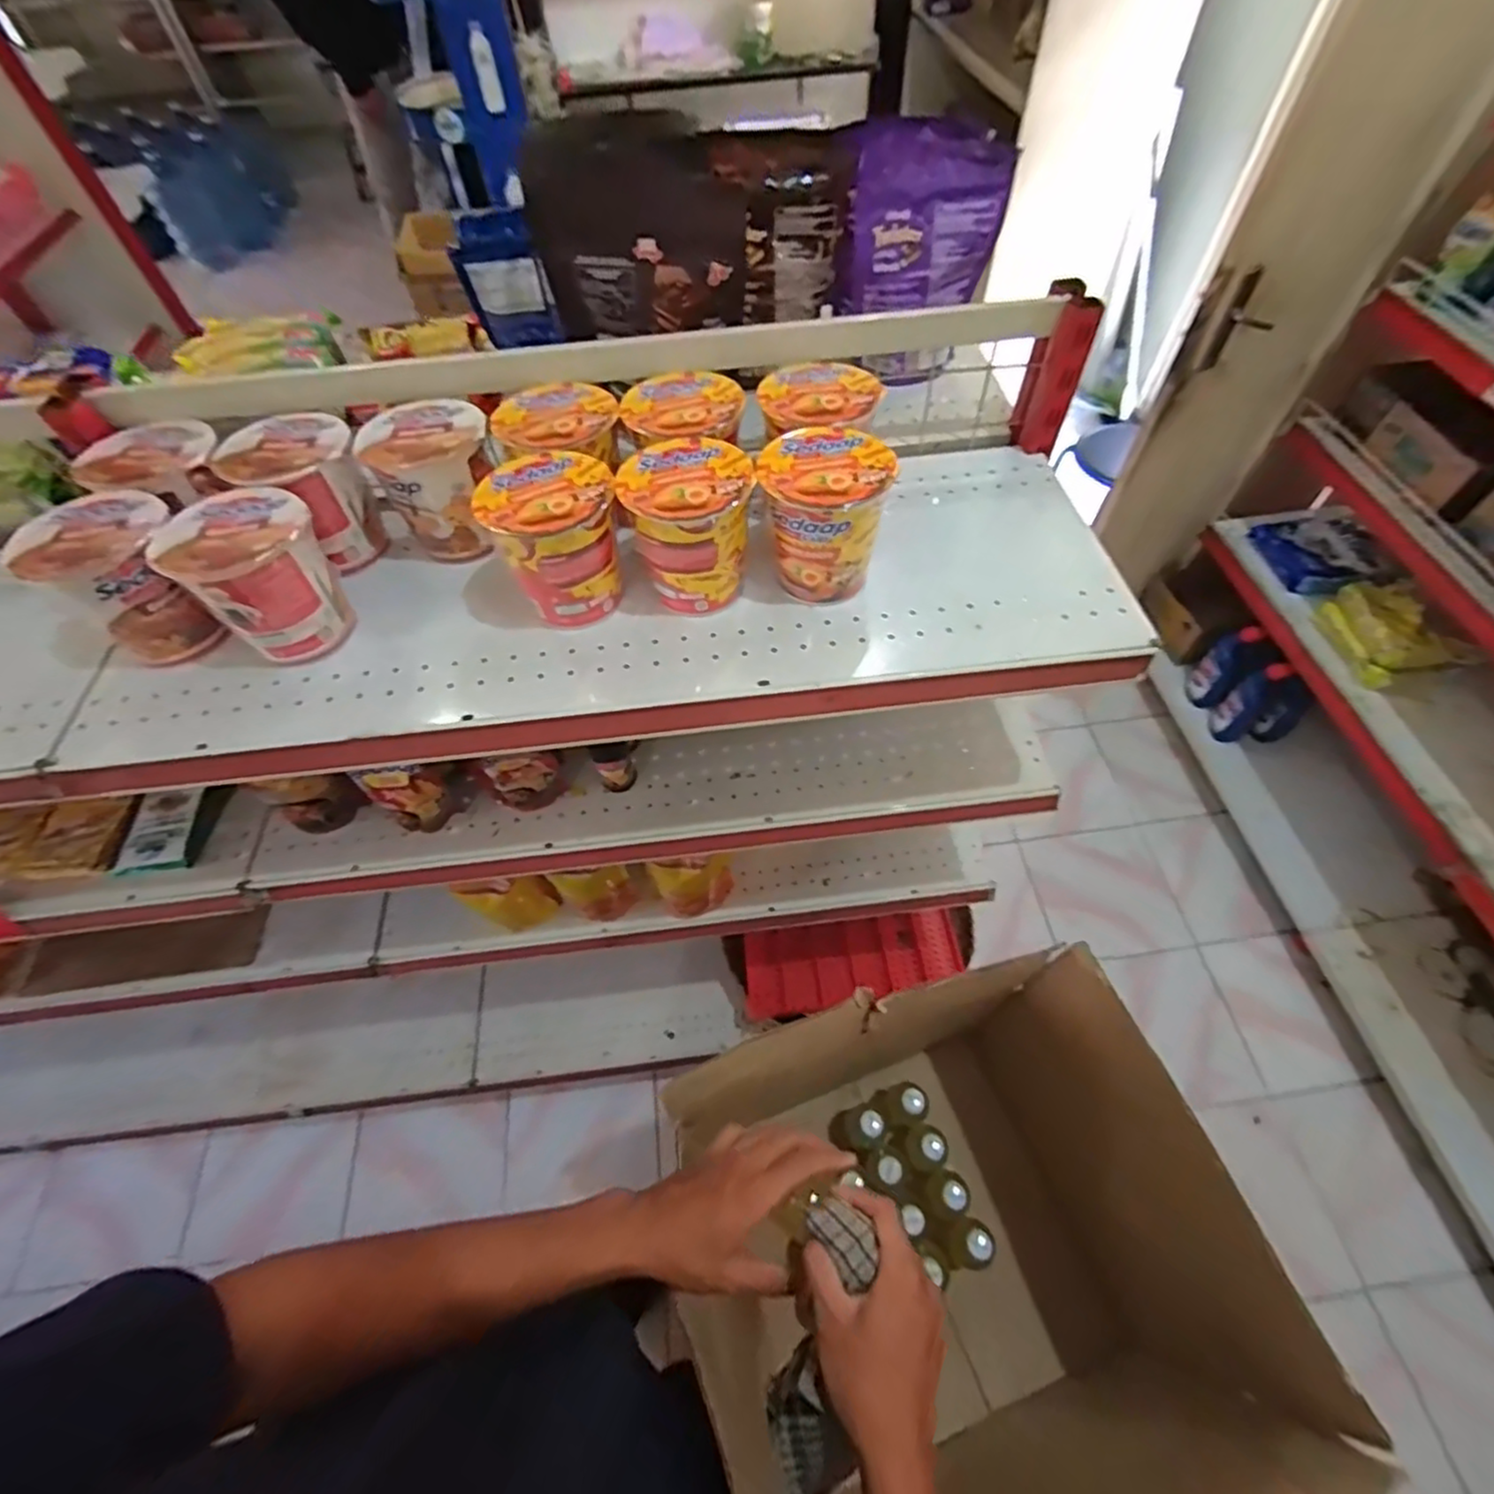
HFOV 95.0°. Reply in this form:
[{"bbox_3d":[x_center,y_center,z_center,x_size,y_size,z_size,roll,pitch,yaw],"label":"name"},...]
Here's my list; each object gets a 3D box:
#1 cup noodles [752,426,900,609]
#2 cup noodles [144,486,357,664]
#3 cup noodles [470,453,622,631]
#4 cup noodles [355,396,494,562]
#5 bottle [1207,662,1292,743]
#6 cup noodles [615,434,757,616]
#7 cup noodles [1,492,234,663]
[{"bbox_3d":[0.066,-0.195,0.589,0.101,0.111,0.103,7,58,7],"label":"cup noodles"},{"bbox_3d":[-0.398,-0.138,0.571,0.101,0.112,0.105,31,63,21],"label":"cup noodles"},{"bbox_3d":[-0.159,-0.173,0.585,0.106,0.110,0.102,-32,61,-17],"label":"cup noodles"},{"bbox_3d":[-0.289,-0.250,0.647,0.112,0.115,0.118,-28,60,-15],"label":"cup noodles"},{"bbox_3d":[1.162,-0.103,1.592,0.073,0.237,0.088,-37,63,-19],"label":"bottle"},{"bbox_3d":[-0.048,-0.187,0.589,0.100,0.110,0.107,-15,57,-7],"label":"cup noodles"},{"bbox_3d":[-0.510,-0.135,0.570,0.101,0.111,0.101,-1,57,2],"label":"cup noodles"}]

